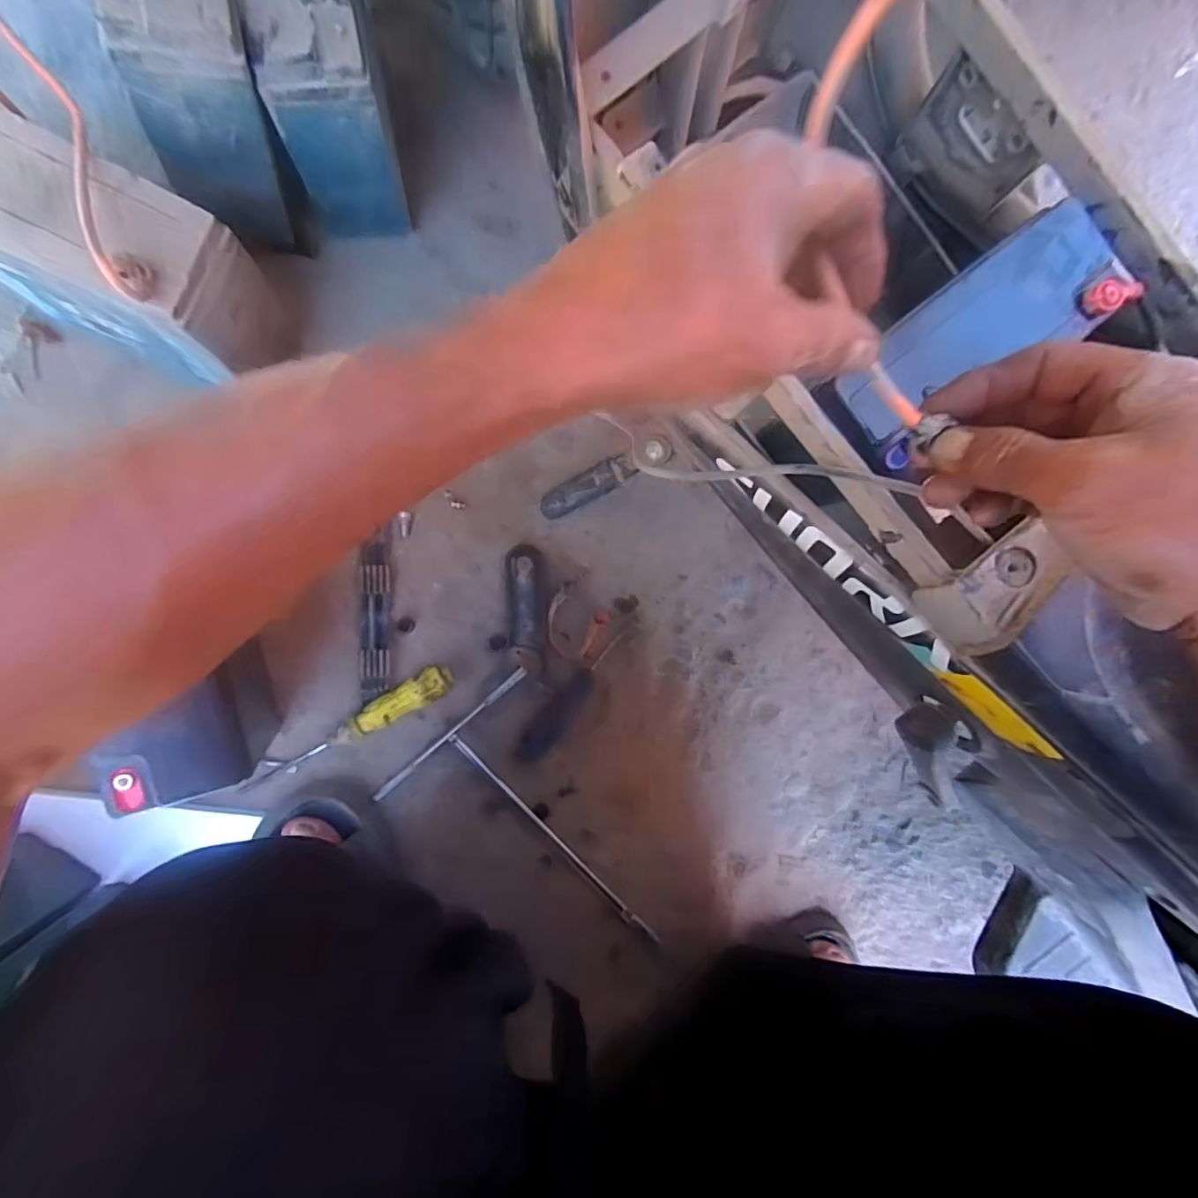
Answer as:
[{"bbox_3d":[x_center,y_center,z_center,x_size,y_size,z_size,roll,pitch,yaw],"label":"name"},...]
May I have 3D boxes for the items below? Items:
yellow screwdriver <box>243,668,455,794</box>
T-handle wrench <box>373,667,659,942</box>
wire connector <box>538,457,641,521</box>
[{"bbox_3d":[-0.214,0.113,0.481,0.184,0.022,0.025,-31,95,-11],"label":"yellow screwdriver"},{"bbox_3d":[-0.045,0.223,0.503,0.168,0.029,0.277,-42,94,-8],"label":"T-handle wrench"},{"bbox_3d":[-0.010,-0.107,0.515,0.101,0.024,0.028,-22,91,33],"label":"wire connector"}]

